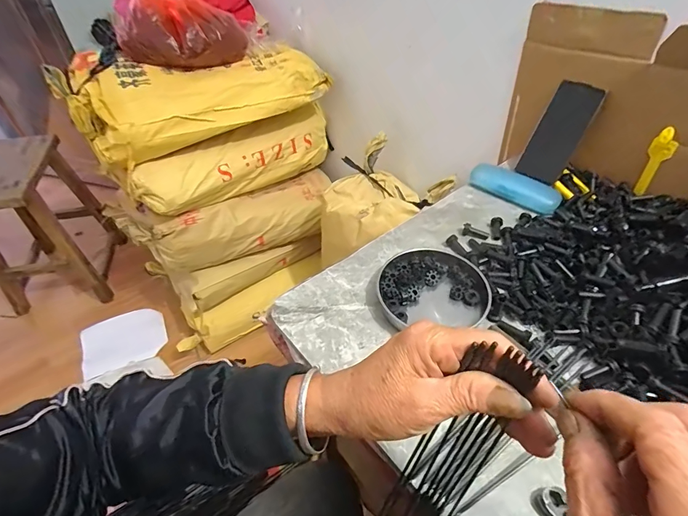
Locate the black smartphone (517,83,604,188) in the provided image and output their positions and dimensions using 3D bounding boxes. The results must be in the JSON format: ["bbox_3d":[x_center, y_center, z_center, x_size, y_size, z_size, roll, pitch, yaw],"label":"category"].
[{"bbox_3d":[0.366,-0.213,0.664,0.008,0.161,0.072,-7,40,-43],"label":"black smartphone"}]

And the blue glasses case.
[{"bbox_3d":[0.285,-0.120,0.649,0.147,0.030,0.044,31,53,27],"label":"blue glasses case"}]

